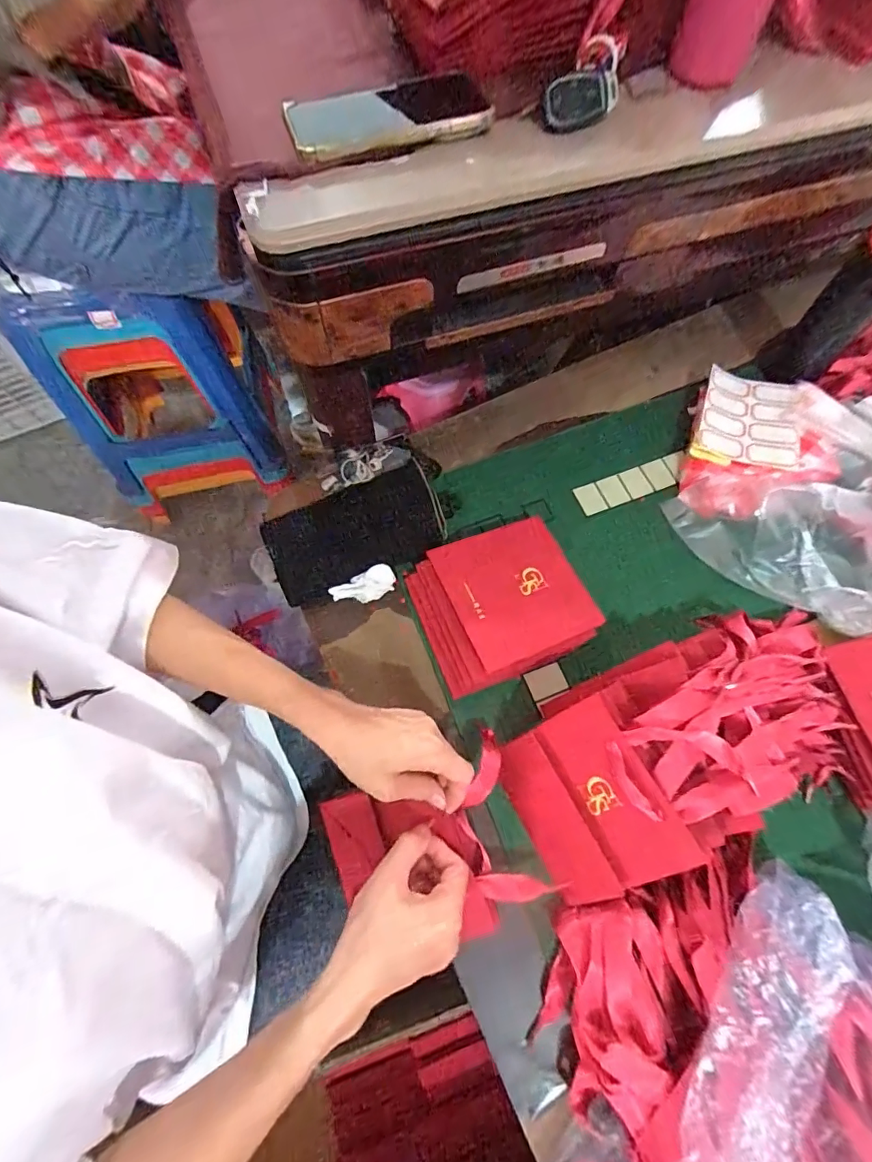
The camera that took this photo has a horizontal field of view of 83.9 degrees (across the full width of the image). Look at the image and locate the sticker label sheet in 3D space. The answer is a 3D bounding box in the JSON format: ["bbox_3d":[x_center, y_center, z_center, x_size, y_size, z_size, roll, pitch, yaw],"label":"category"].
[{"bbox_3d":[0.372,-0.194,0.576,0.109,0.007,0.131,14,69,5],"label":"sticker label sheet"}]

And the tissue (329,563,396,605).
[{"bbox_3d":[-0.079,0.007,0.529,0.071,0.030,0.026,-19,70,-8],"label":"tissue"}]

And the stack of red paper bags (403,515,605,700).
[{"bbox_3d":[0.068,0.023,0.510,0.165,0.046,0.146,-21,70,-8],"label":"stack of red paper bags"}]

